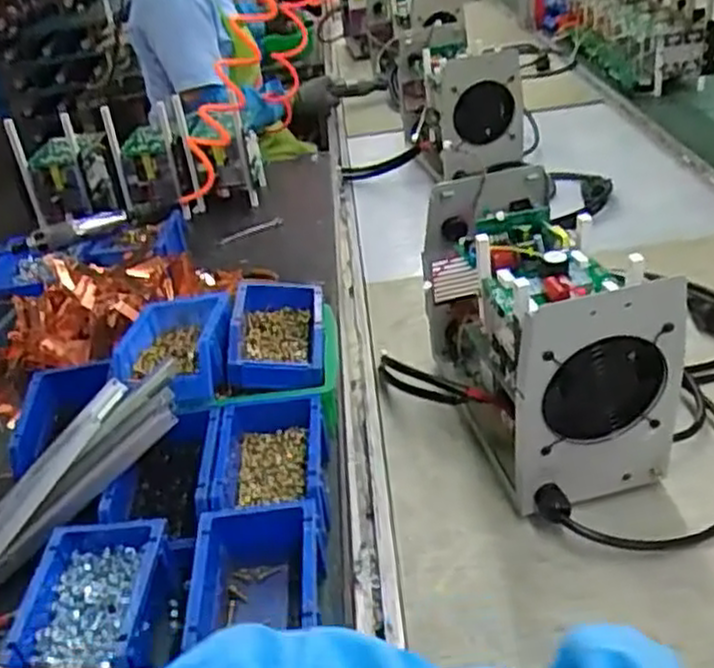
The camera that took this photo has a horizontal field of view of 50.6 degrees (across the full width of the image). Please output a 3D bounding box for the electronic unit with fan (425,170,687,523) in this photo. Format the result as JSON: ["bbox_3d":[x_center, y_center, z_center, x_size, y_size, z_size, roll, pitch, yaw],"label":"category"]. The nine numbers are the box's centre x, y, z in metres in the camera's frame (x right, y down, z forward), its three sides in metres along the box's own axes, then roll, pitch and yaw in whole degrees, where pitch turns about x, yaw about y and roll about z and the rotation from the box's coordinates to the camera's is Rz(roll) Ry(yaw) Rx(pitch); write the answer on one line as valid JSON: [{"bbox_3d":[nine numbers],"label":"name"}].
[{"bbox_3d":[0.184,-0.006,0.779,0.154,0.232,0.302,-11,32,-5],"label":"electronic unit with fan"}]

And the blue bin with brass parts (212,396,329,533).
[{"bbox_3d":[-0.083,0.131,0.732,0.108,0.051,0.159,-7,32,1],"label":"blue bin with brass parts"}]

